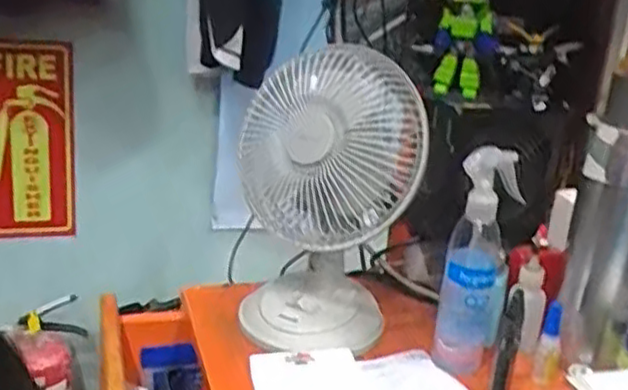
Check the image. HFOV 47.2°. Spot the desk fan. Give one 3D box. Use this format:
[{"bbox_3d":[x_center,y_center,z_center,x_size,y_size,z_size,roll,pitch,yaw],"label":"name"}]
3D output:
[{"bbox_3d":[0.017,0.007,0.750,0.162,0.266,0.169,0,19,-15],"label":"desk fan"}]

